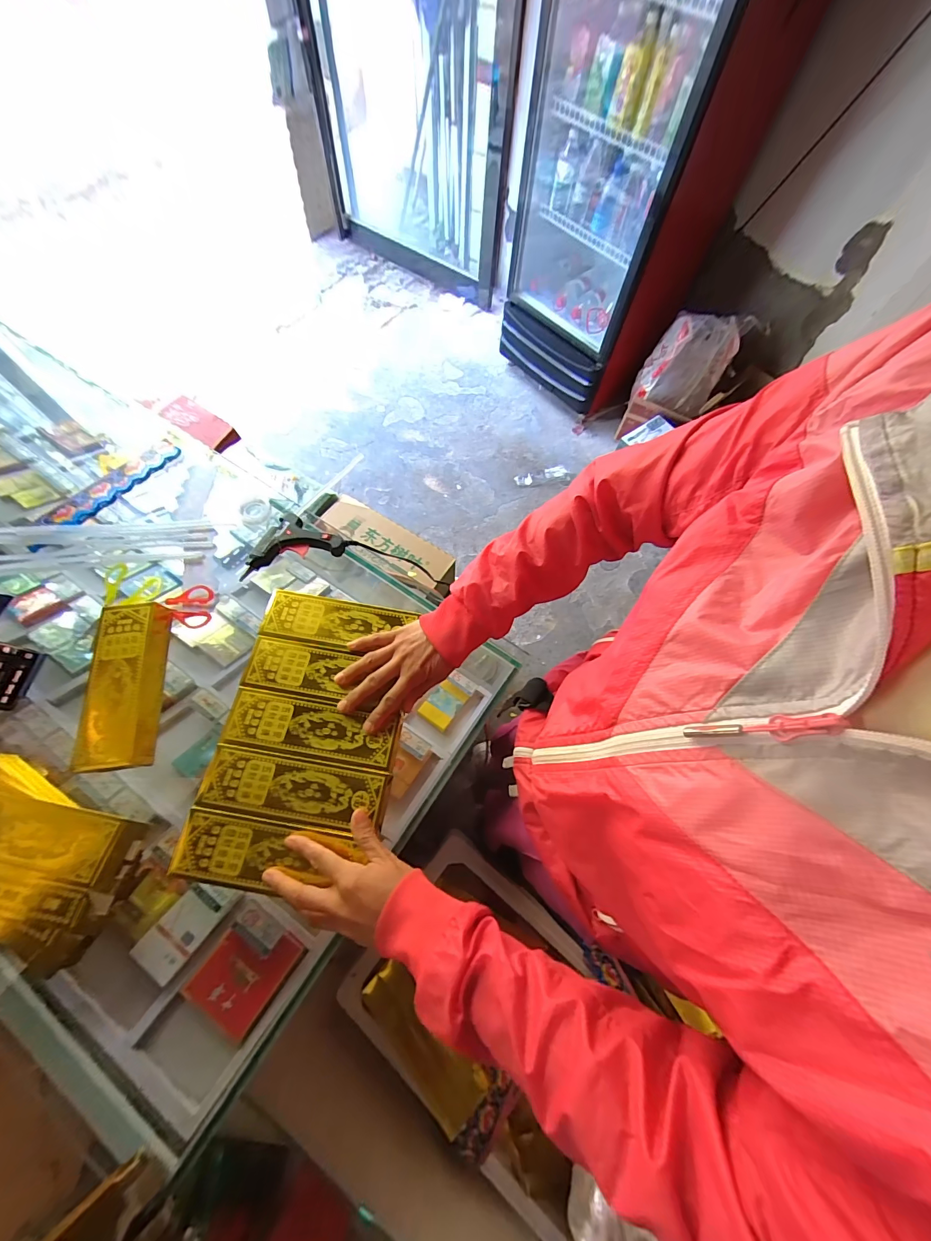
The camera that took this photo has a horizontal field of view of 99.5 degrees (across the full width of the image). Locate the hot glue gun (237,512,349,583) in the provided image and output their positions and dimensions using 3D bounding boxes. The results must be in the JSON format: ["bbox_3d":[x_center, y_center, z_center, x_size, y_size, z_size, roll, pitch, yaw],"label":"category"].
[{"bbox_3d":[-0.254,-0.115,0.574,0.140,0.028,0.076,-18,70,-10],"label":"hot glue gun"}]

